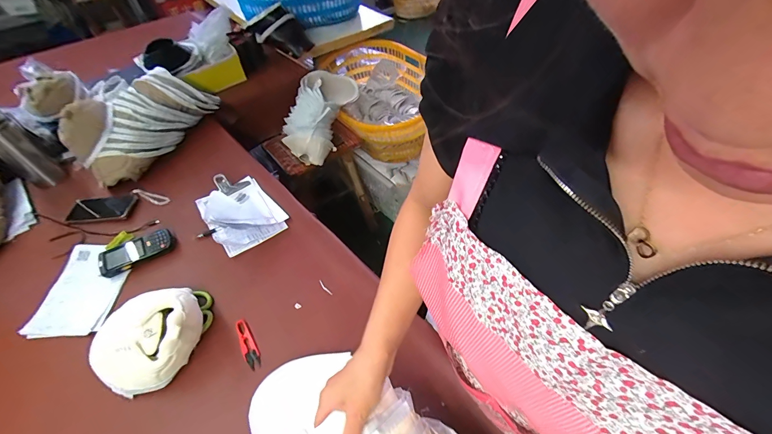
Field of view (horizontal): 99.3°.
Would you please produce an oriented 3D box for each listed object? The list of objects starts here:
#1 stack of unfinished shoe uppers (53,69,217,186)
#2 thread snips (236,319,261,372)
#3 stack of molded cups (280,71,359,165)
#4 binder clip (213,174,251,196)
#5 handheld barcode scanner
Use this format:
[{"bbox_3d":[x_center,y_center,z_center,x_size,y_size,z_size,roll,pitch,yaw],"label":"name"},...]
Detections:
[{"bbox_3d":[-0.690,-0.295,0.947,0.149,0.154,0.417,23,56,17],"label":"stack of unfinished shoe uppers"},{"bbox_3d":[-0.270,0.245,0.635,0.028,0.004,0.102,-29,57,-20],"label":"thread snips"},{"bbox_3d":[-0.268,-0.398,1.260,0.205,0.113,0.378,15,74,12],"label":"stack of molded cups"},{"bbox_3d":[-0.416,-0.094,0.886,0.078,0.037,0.058,-32,59,-22],"label":"binder clip"},{"bbox_3d":[-0.581,0.077,0.767,0.152,0.024,0.080,-27,57,-19],"label":"handheld barcode scanner"}]

